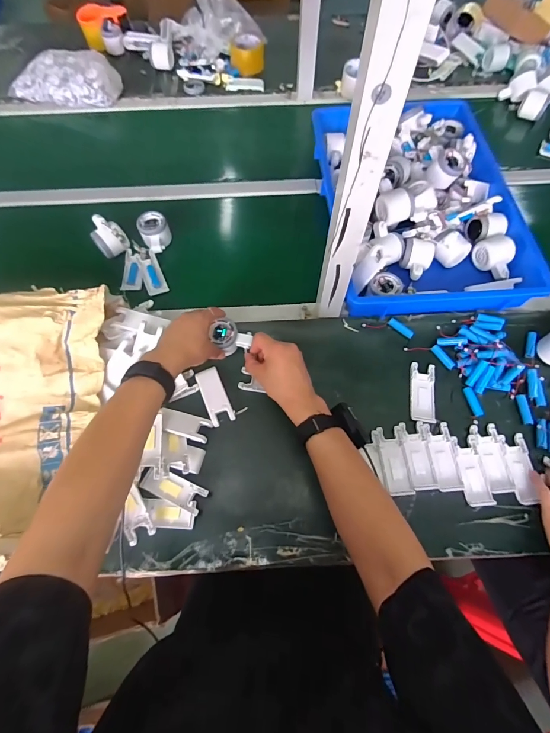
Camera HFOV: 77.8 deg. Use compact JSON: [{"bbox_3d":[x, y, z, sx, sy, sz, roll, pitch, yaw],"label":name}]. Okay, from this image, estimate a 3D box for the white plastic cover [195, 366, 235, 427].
[{"bbox_3d":[-0.103,0.050,0.583,0.039,0.011,0.100,-22,68,-7],"label":"white plastic cover"}]

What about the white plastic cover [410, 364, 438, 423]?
[{"bbox_3d":[0.252,0.044,0.579,0.039,0.007,0.103,8,68,5],"label":"white plastic cover"}]

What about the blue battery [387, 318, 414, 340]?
[{"bbox_3d":[0.230,-0.070,0.621,0.049,0.013,0.015,37,73,15],"label":"blue battery"}]

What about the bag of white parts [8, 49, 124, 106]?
[{"bbox_3d":[-0.564,-0.783,0.928,0.290,0.074,0.145,16,68,7],"label":"bag of white parts"}]

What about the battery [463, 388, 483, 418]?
[{"bbox_3d":[0.333,0.059,0.572,0.014,0.013,0.052,-6,67,-1],"label":"battery"}]

